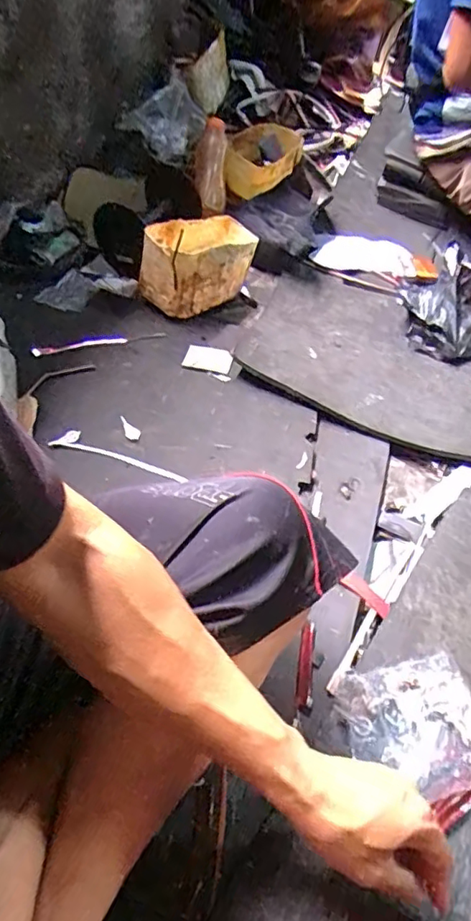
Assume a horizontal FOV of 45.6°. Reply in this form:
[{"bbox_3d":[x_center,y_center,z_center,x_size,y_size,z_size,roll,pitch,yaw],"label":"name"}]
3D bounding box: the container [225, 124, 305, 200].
[{"bbox_3d":[0.062,-0.655,1.223,0.128,0.093,0.190,20,54,13],"label":"container"}]

